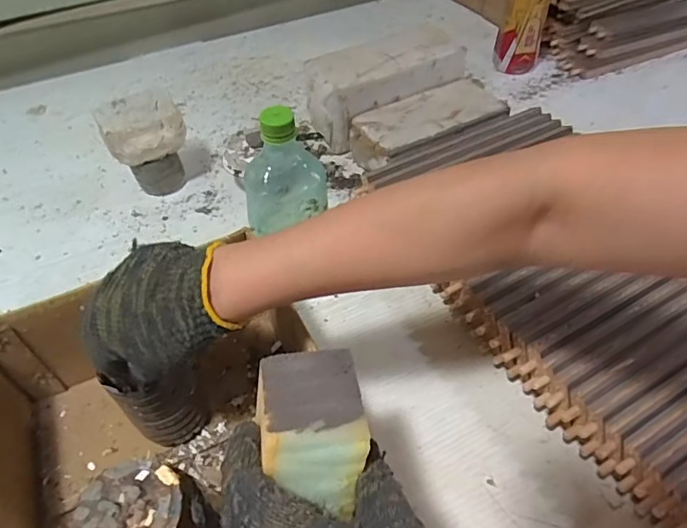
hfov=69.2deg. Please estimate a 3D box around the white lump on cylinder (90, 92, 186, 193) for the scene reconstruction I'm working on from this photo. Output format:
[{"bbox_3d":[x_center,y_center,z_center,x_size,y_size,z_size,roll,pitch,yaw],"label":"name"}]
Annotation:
[{"bbox_3d":[-0.255,-0.155,0.658,0.097,0.105,0.089,-24,53,-17],"label":"white lump on cylinder"}]

